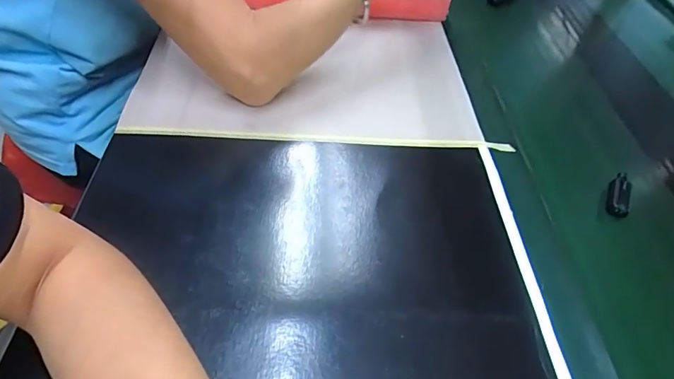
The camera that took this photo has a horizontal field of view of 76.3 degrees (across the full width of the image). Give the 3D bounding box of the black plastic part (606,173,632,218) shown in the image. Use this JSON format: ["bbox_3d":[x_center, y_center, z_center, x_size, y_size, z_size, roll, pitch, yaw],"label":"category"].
[{"bbox_3d":[0.273,0.005,0.415,0.015,0.019,0.048,21,50,12],"label":"black plastic part"}]

